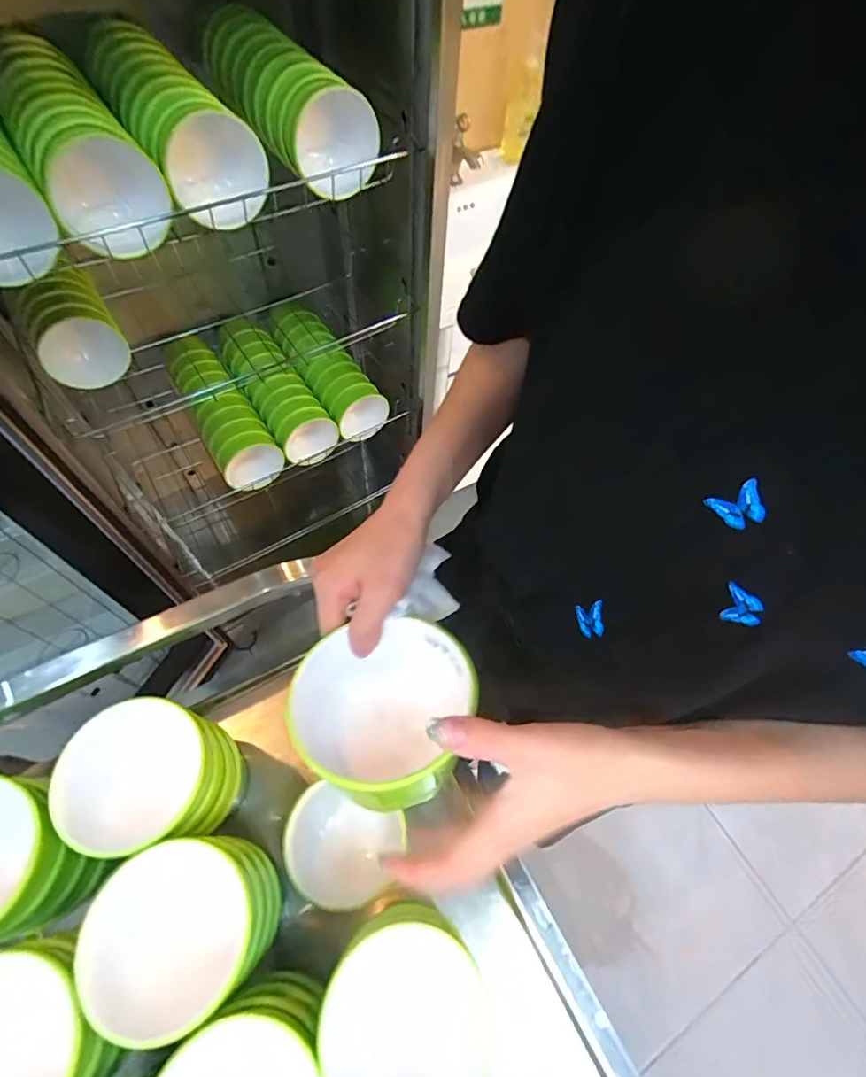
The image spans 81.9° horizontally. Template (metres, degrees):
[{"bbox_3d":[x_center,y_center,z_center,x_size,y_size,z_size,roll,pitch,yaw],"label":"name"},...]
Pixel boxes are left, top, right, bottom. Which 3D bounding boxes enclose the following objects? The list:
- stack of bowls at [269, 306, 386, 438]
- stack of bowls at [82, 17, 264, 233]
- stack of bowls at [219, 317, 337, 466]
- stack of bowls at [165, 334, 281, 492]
[{"bbox_3d":[-0.211,-0.334,1.005,0.116,0.105,0.286,-33,68,-20],"label":"stack of bowls"},{"bbox_3d":[-0.315,-0.512,0.606,0.113,0.103,0.348,-29,67,-18],"label":"stack of bowls"},{"bbox_3d":[-0.310,-0.295,0.981,0.110,0.126,0.309,-29,67,-18],"label":"stack of bowls"},{"bbox_3d":[-0.413,-0.257,0.960,0.113,0.104,0.353,-28,66,-18],"label":"stack of bowls"}]

